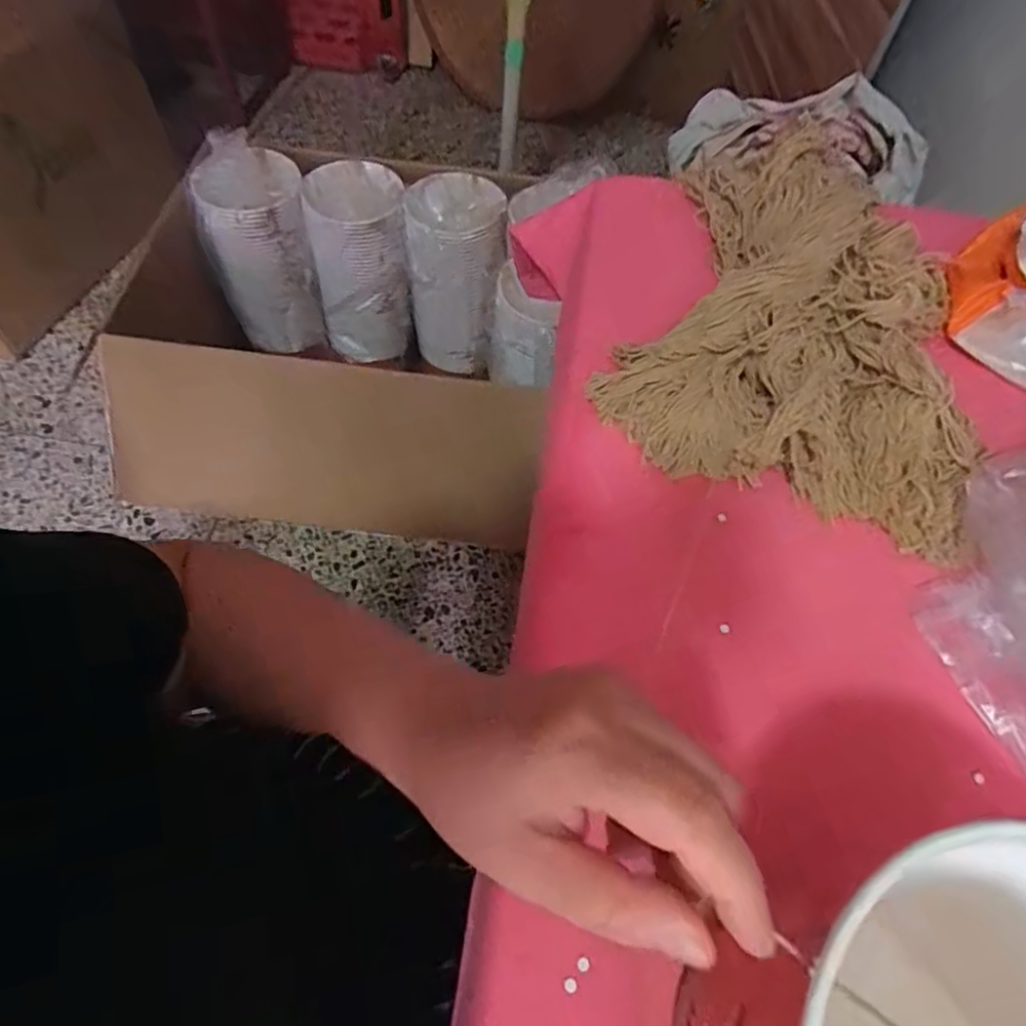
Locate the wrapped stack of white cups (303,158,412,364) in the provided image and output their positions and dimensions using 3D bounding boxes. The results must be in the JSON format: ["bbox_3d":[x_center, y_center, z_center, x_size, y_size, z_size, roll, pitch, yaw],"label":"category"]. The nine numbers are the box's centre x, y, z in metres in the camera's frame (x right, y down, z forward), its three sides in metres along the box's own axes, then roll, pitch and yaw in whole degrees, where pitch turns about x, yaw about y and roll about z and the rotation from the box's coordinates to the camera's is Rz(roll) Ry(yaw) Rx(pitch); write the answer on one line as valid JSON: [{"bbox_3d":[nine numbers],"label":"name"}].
[{"bbox_3d":[-0.262,-0.426,1.137,0.151,0.287,0.153,-7,59,-9],"label":"wrapped stack of white cups"}]

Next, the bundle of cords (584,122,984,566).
[{"bbox_3d":[0.213,-0.146,0.464,0.232,0.059,0.308,21,59,8],"label":"bundle of cords"}]

